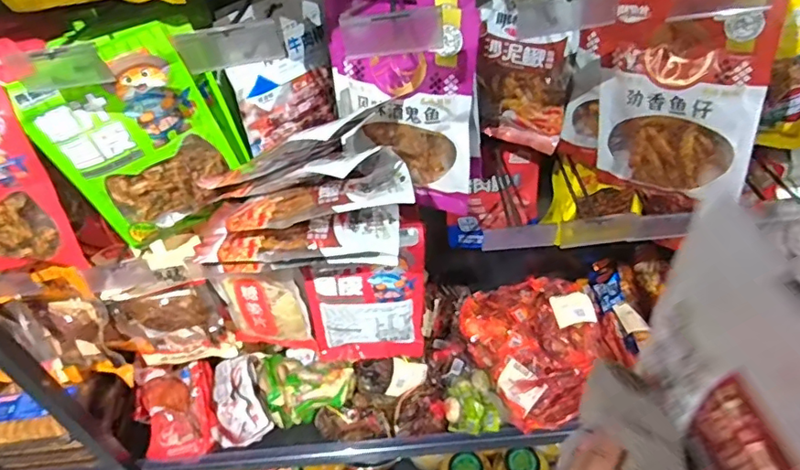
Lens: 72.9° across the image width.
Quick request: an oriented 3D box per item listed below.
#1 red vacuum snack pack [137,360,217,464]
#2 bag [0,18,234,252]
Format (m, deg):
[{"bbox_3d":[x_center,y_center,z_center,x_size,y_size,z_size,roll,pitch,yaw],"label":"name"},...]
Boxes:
[{"bbox_3d":[-0.468,0.369,1.126,0.168,0.044,0.185,-14,82,-1],"label":"red vacuum snack pack"},{"bbox_3d":[-0.323,-0.110,0.682,0.191,0.264,0.051,-30,48,-23],"label":"bag"}]

